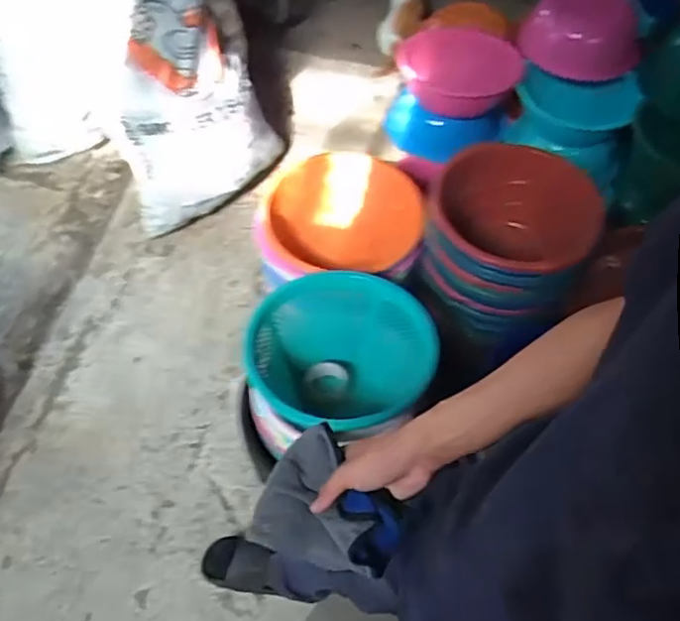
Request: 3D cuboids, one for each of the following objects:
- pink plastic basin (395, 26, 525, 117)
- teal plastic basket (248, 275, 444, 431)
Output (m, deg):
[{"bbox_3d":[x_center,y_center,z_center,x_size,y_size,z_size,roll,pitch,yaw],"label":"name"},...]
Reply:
[{"bbox_3d":[0.341,-0.689,1.742,0.310,0.121,0.310,1,58,-2],"label":"pink plastic basin"},{"bbox_3d":[-0.008,0.092,1.123,0.310,0.191,0.318,-17,61,-13],"label":"teal plastic basket"}]

